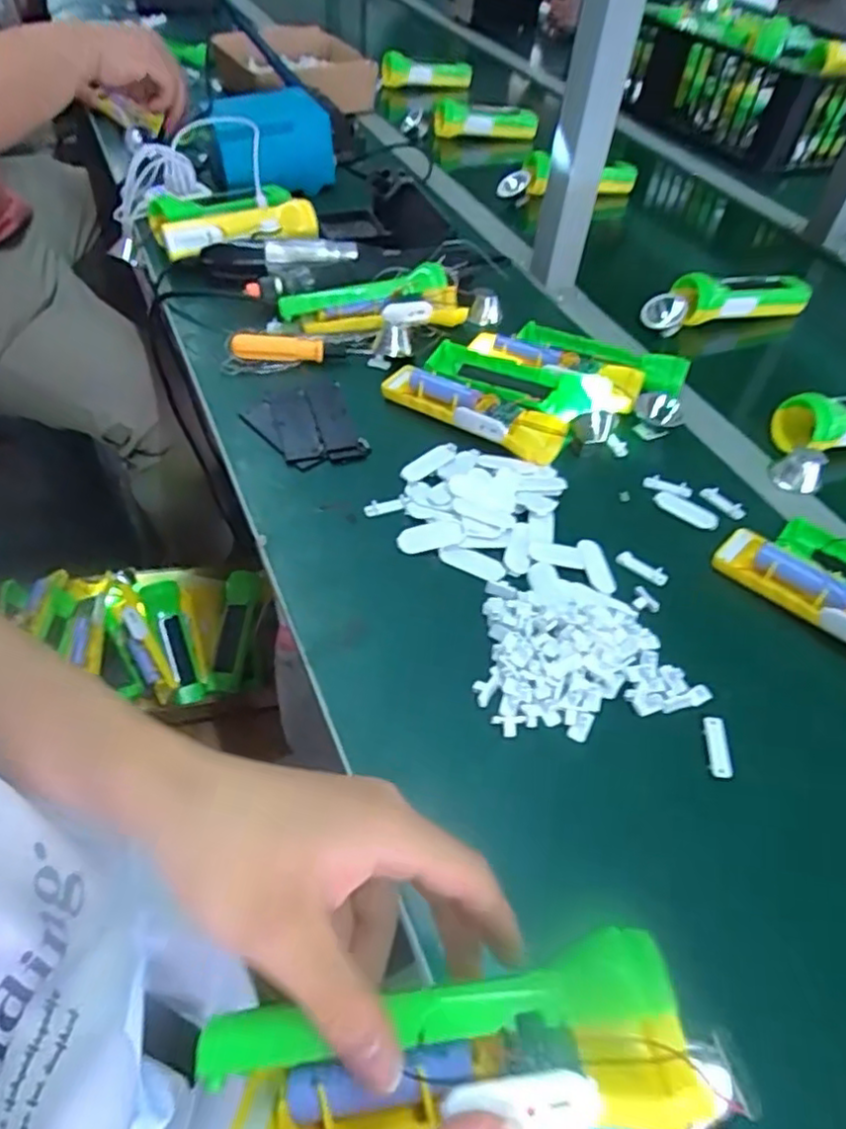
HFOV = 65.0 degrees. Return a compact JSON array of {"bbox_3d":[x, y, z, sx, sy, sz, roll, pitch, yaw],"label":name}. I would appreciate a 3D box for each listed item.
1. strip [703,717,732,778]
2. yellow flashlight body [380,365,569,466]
[{"bbox_3d":[0.175,0.109,0.394,0.013,0.007,0.037,10,49,3],"label":"strip"},{"bbox_3d":[0.039,-0.135,0.565,0.162,0.025,0.046,28,52,18],"label":"yellow flashlight body"}]

